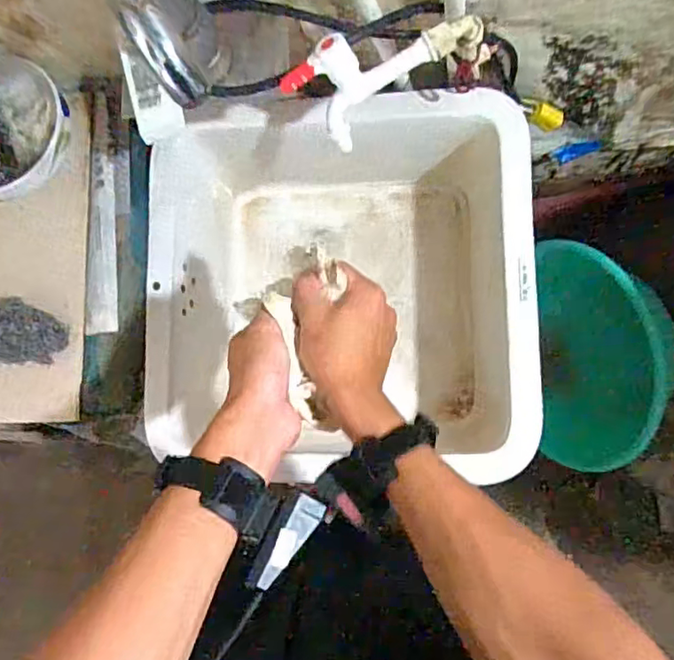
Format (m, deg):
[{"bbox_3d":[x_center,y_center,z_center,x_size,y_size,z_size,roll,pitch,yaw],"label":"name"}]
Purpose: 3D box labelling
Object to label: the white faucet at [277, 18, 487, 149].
[{"bbox_3d":[0.044,-0.254,0.593,0.190,0.087,0.064,-31,84,-3],"label":"white faucet"}]

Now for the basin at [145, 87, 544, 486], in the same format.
[{"bbox_3d":[-0.003,-0.051,0.782,0.444,0.243,0.429,0,84,0],"label":"basin"}]

